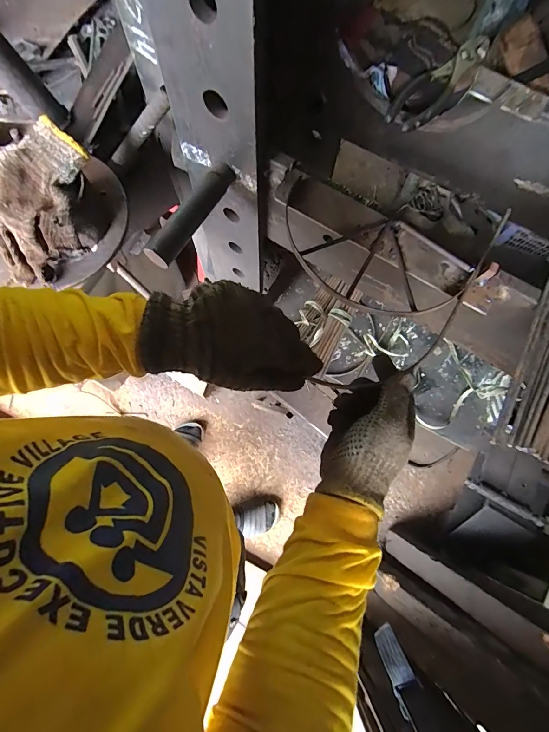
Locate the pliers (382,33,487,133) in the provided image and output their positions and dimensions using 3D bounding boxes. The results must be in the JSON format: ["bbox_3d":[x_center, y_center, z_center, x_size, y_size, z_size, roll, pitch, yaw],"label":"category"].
[{"bbox_3d":[0.210,-0.368,0.467,0.056,0.017,0.187,39,78,9],"label":"pliers"}]

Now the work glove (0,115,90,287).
[{"bbox_3d":[-0.314,-0.210,0.490,0.119,0.107,0.173,10,75,2],"label":"work glove"}]

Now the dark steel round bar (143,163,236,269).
[{"bbox_3d":[-0.108,-0.196,0.470,0.024,0.035,0.160,32,77,7],"label":"dark steel round bar"}]

